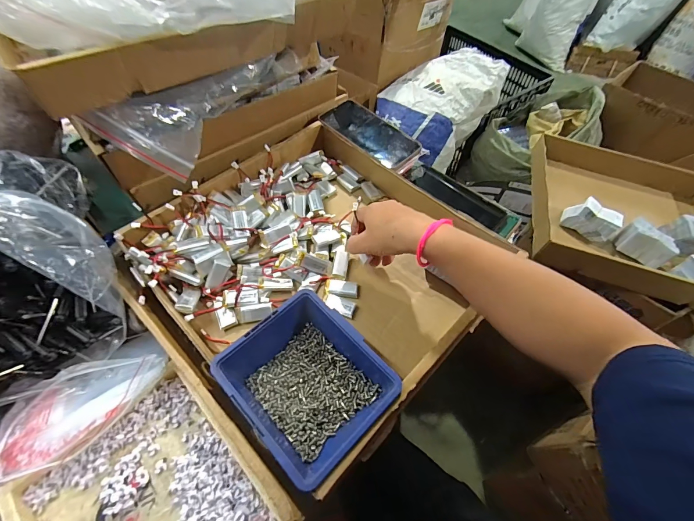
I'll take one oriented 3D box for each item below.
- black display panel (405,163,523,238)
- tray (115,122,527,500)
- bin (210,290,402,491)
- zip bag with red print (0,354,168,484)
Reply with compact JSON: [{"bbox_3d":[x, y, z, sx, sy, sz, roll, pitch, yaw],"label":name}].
[{"bbox_3d":[0.180,-0.100,0.535,0.187,0.025,0.047,39,63,22],"label":"black display panel"},{"bbox_3d":[-0.035,-0.002,0.413,0.363,0.064,0.360,40,63,23],"label":"tray"},{"bbox_3d":[-0.033,0.114,0.331,0.138,0.054,0.143,-38,65,-25],"label":"bin"},{"bbox_3d":[-0.247,0.134,0.313,0.151,0.044,0.080,-32,62,-21],"label":"zip bag with red print"}]

